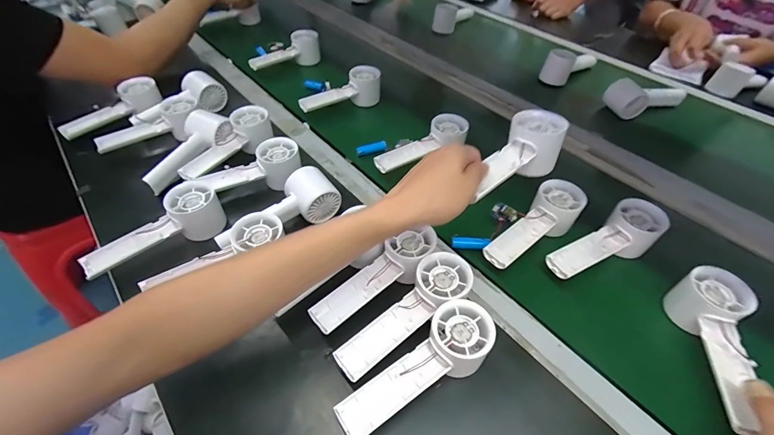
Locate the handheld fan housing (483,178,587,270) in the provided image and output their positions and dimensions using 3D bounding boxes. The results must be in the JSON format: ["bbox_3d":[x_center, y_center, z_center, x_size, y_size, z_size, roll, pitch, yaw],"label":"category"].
[{"bbox_3d":[0.190,0.013,0.453,0.159,0.045,0.054,-35,57,-28],"label":"handheld fan housing"}]

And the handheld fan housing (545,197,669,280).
[{"bbox_3d":[0.268,0.033,0.436,0.151,0.052,0.054,-23,52,-21],"label":"handheld fan housing"}]

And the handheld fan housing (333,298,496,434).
[{"bbox_3d":[0.031,0.143,0.335,0.163,0.050,0.057,-34,55,-12],"label":"handheld fan housing"}]

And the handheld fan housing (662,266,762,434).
[{"bbox_3d":[0.333,0.123,0.362,0.059,0.045,0.146,13,55,11],"label":"handheld fan housing"}]

